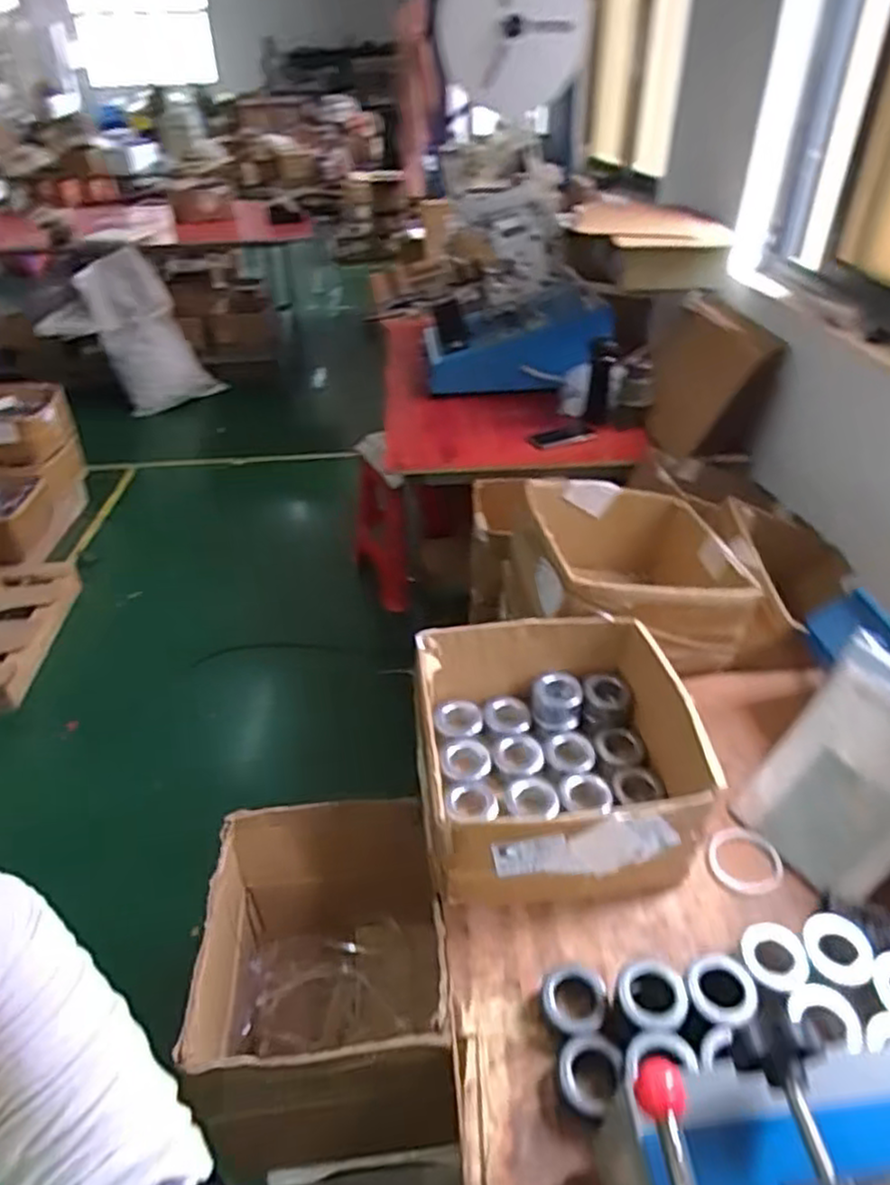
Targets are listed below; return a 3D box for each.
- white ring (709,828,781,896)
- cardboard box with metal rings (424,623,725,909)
[{"bbox_3d":[0.379,0.338,0.909,0.088,0.011,0.090,-1,37,1],"label":"white ring"},{"bbox_3d":[0.138,0.207,0.936,0.340,0.156,0.326,-6,37,-6],"label":"cardboard box with metal rings"}]

